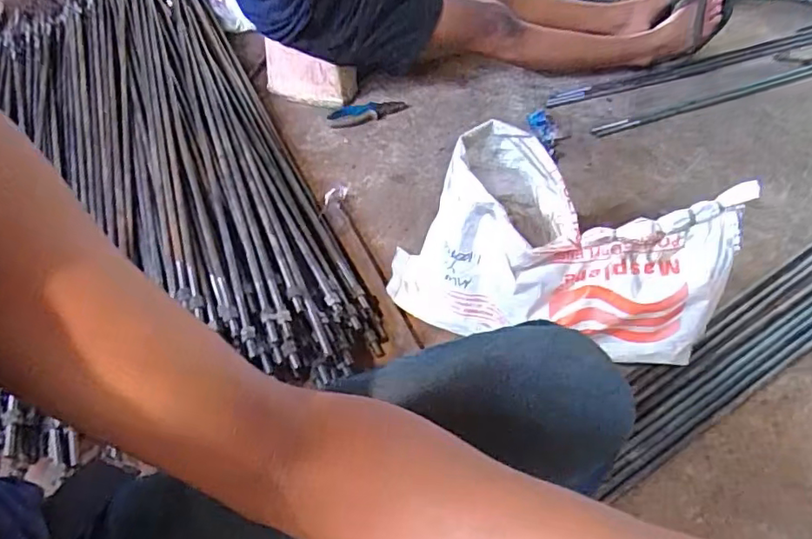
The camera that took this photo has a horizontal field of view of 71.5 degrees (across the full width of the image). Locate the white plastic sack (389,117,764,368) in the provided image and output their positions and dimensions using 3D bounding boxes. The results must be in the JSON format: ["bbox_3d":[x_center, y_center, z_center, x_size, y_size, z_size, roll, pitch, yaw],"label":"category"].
[{"bbox_3d":[0.209,-0.027,0.821,0.445,0.272,0.183,10,52,8],"label":"white plastic sack"}]

